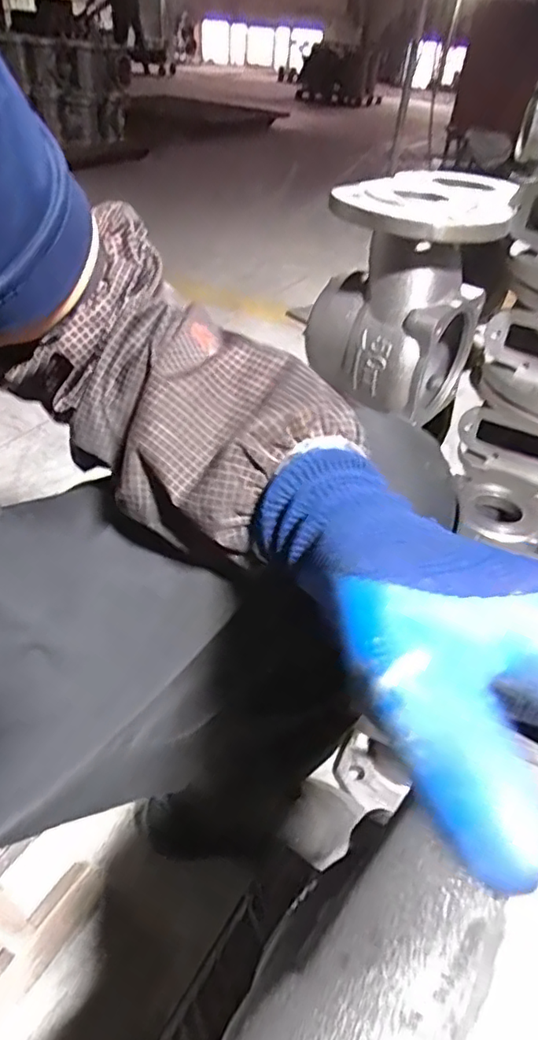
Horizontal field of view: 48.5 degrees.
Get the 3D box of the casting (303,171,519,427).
[{"bbox_3d":[0.125,-0.209,0.581,0.156,0.187,0.147,16,41,13],"label":"casting"}]

